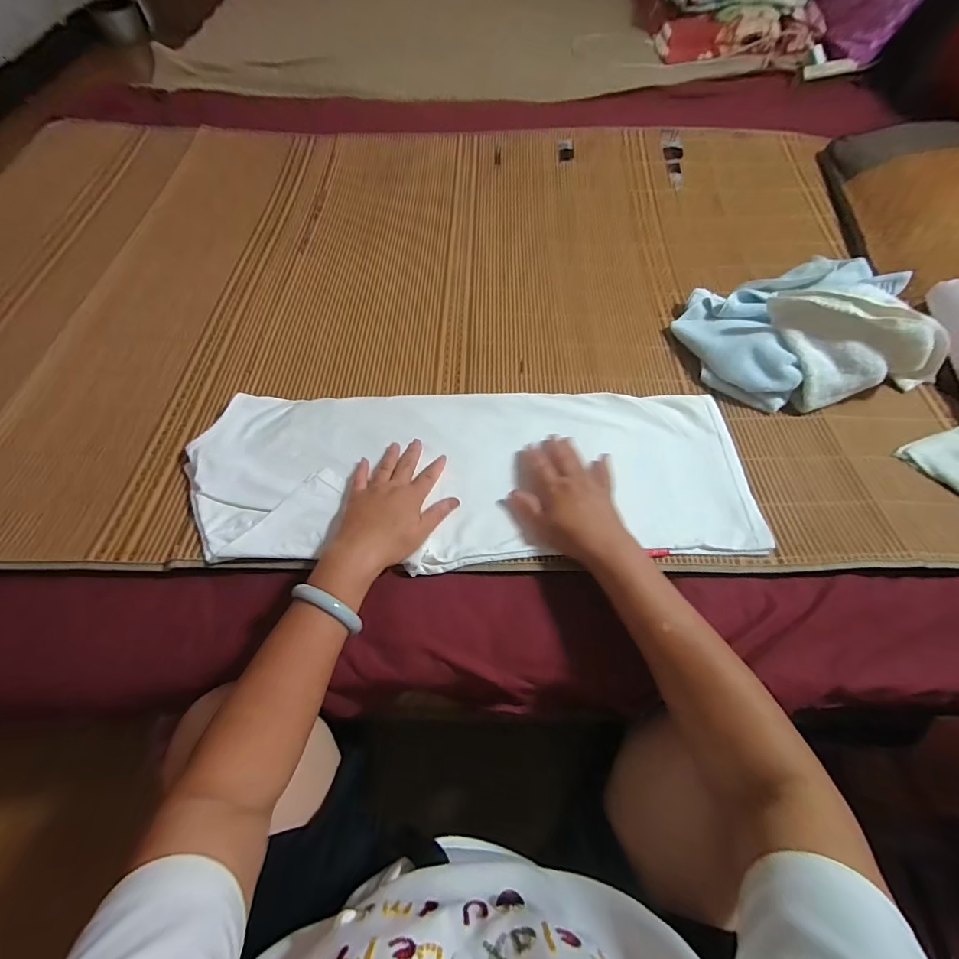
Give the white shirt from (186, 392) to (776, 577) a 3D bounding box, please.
[{"bbox_3d":[0.000,-0.013,0.538,0.659,0.020,0.244,0,60,-2],"label":"white shirt"}]

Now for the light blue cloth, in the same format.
[{"bbox_3d":[0.451,-0.231,0.624,0.271,0.102,0.231,-8,60,-5],"label":"light blue cloth"}]

